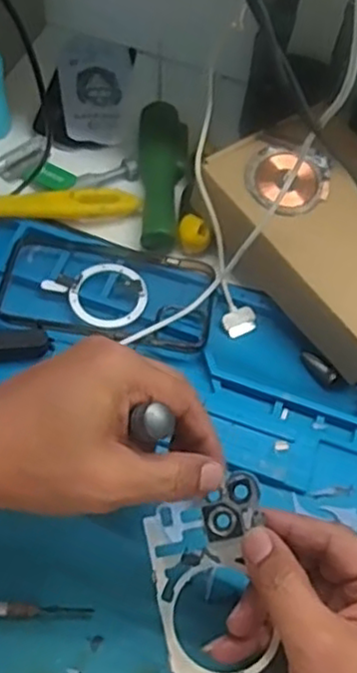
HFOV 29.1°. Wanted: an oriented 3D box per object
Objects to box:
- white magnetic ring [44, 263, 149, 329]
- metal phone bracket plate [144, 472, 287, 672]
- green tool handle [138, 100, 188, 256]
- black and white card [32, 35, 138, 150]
[{"bbox_3d":[-0.055,-0.033,0.501,0.068,0.004,0.055,37,62,18],"label":"white magnetic ring"},{"bbox_3d":[0.021,0.148,0.364,0.062,0.006,0.137,-11,81,7],"label":"metal phone bracket plate"},{"bbox_3d":[-0.014,-0.132,0.563,0.039,0.027,0.143,2,60,-3],"label":"green tool handle"},{"bbox_3d":[-0.080,-0.223,0.627,0.071,0.007,0.148,13,55,-6],"label":"black and white card"}]

